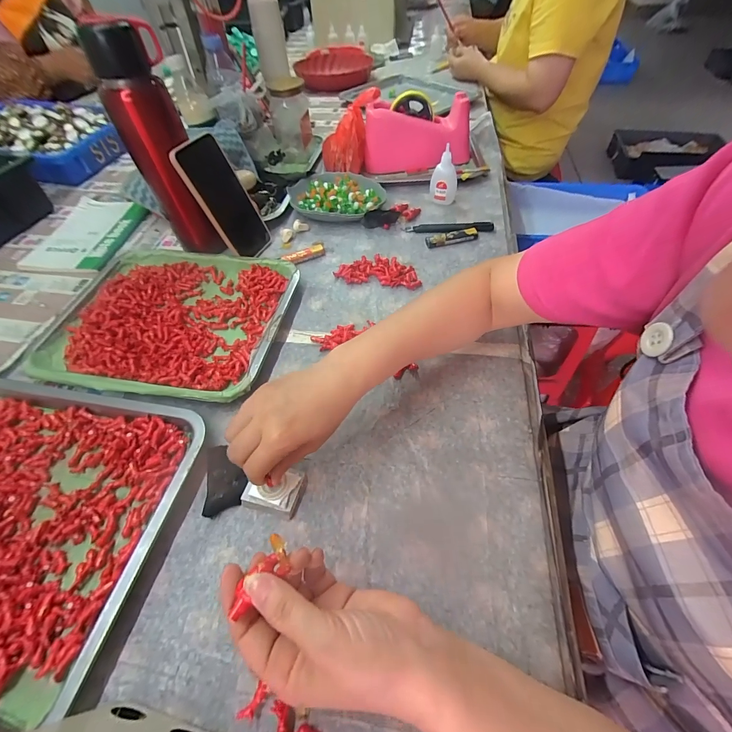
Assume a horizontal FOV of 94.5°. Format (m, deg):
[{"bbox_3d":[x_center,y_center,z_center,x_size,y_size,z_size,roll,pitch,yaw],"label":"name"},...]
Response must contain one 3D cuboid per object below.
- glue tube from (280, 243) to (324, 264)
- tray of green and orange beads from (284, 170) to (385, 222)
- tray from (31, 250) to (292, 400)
[{"bbox_3d":[-0.098,-0.174,0.528,0.066,0.016,0.019,-24,57,-13],"label":"glue tube"},{"bbox_3d":[-0.051,-0.295,0.595,0.162,0.037,0.112,1,55,4],"label":"tray of green and orange beads"},{"bbox_3d":[-0.261,-0.069,0.453,0.304,0.026,0.247,5,56,6],"label":"tray"}]

